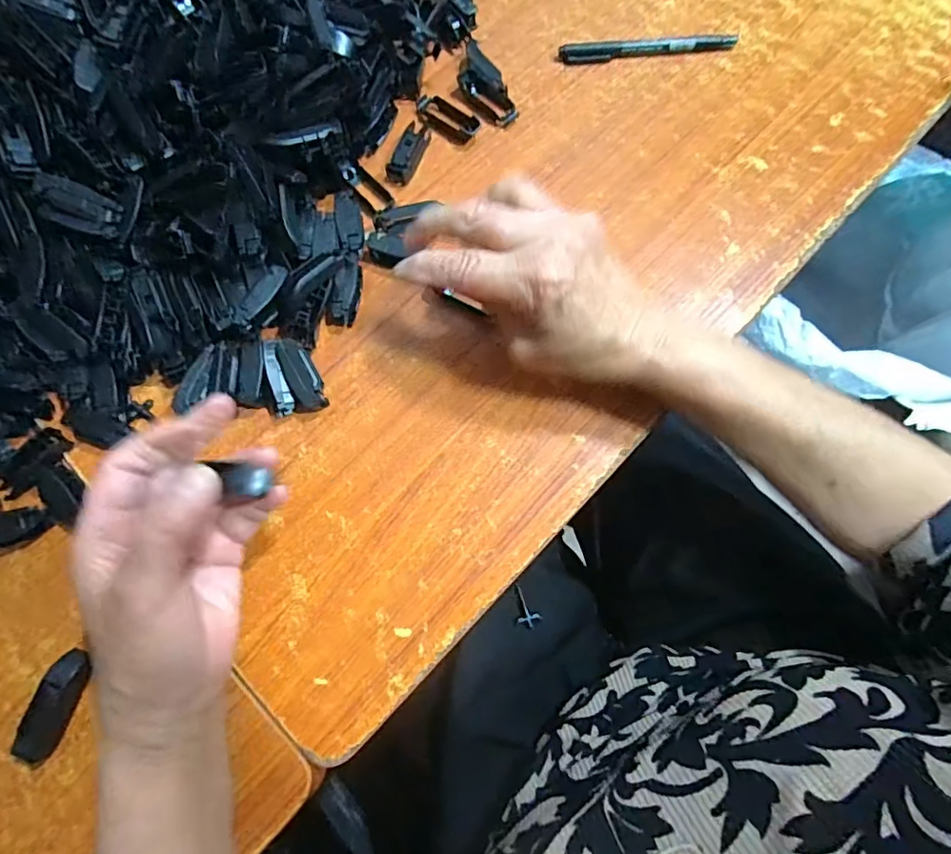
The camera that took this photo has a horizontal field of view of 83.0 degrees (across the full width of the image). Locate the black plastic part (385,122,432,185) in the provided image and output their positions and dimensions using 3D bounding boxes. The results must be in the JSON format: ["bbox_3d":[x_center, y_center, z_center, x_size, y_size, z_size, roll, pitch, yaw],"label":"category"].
[{"bbox_3d":[-0.050,-0.206,0.400,0.018,0.015,0.053,14,76,6],"label":"black plastic part"}]

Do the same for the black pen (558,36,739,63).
[{"bbox_3d":[0.136,-0.299,0.426,0.136,0.015,0.010,-5,75,1],"label":"black pen"}]

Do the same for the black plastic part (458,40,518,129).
[{"bbox_3d":[0.007,-0.262,0.414,0.028,0.010,0.069,-34,76,-7],"label":"black plastic part"}]

